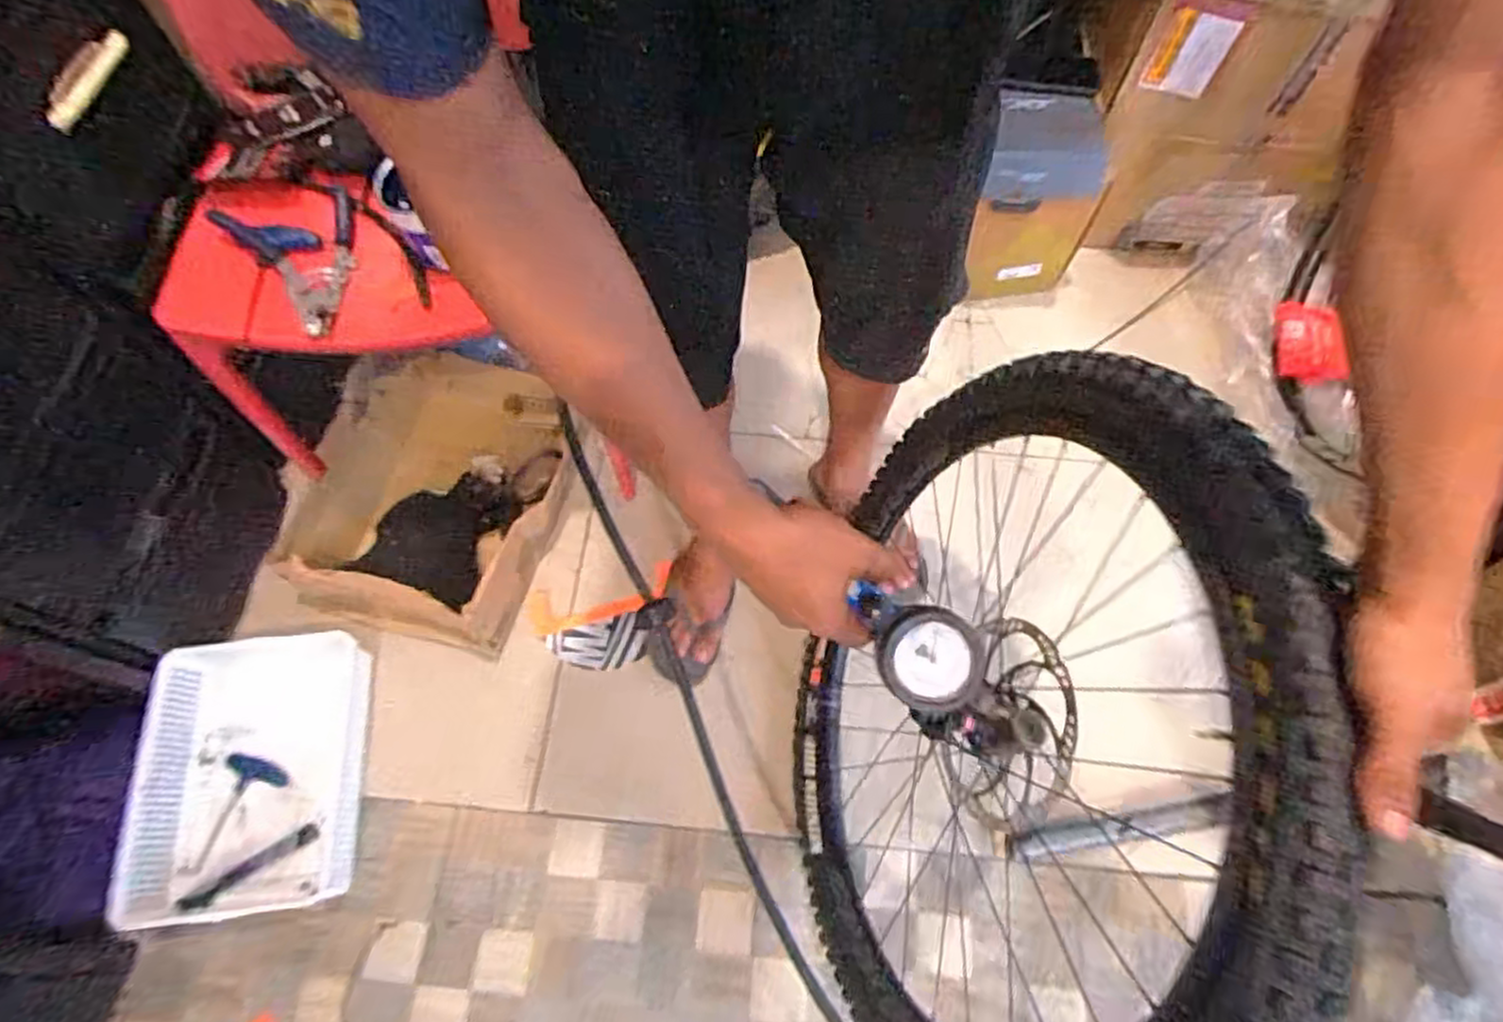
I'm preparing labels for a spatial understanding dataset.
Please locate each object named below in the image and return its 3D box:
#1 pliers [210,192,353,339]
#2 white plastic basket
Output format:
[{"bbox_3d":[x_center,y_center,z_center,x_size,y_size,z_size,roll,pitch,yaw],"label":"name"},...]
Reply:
[{"bbox_3d":[-0.467,-0.284,0.796,0.129,0.031,0.190,-41,72,-18],"label":"pliers"},{"bbox_3d":[-0.638,0.329,0.961,0.248,0.081,0.339,-5,65,-3],"label":"white plastic basket"}]

